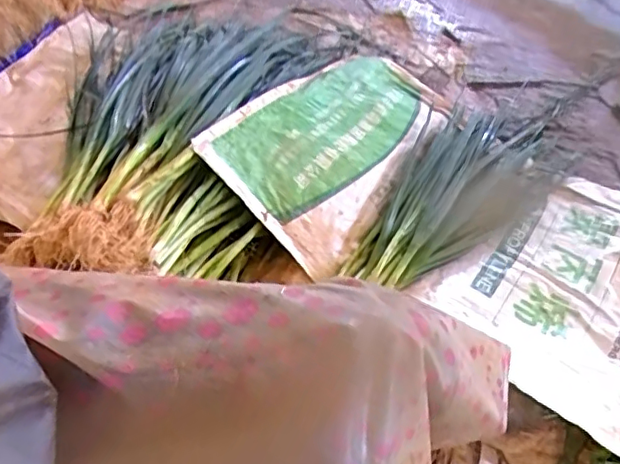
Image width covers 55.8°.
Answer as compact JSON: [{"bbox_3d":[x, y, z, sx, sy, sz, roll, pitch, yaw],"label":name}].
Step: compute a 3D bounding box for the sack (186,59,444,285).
[{"bbox_3d":[0.062,-0.170,0.996,0.270,0.055,0.537,42,50,7],"label":"sack"}]

